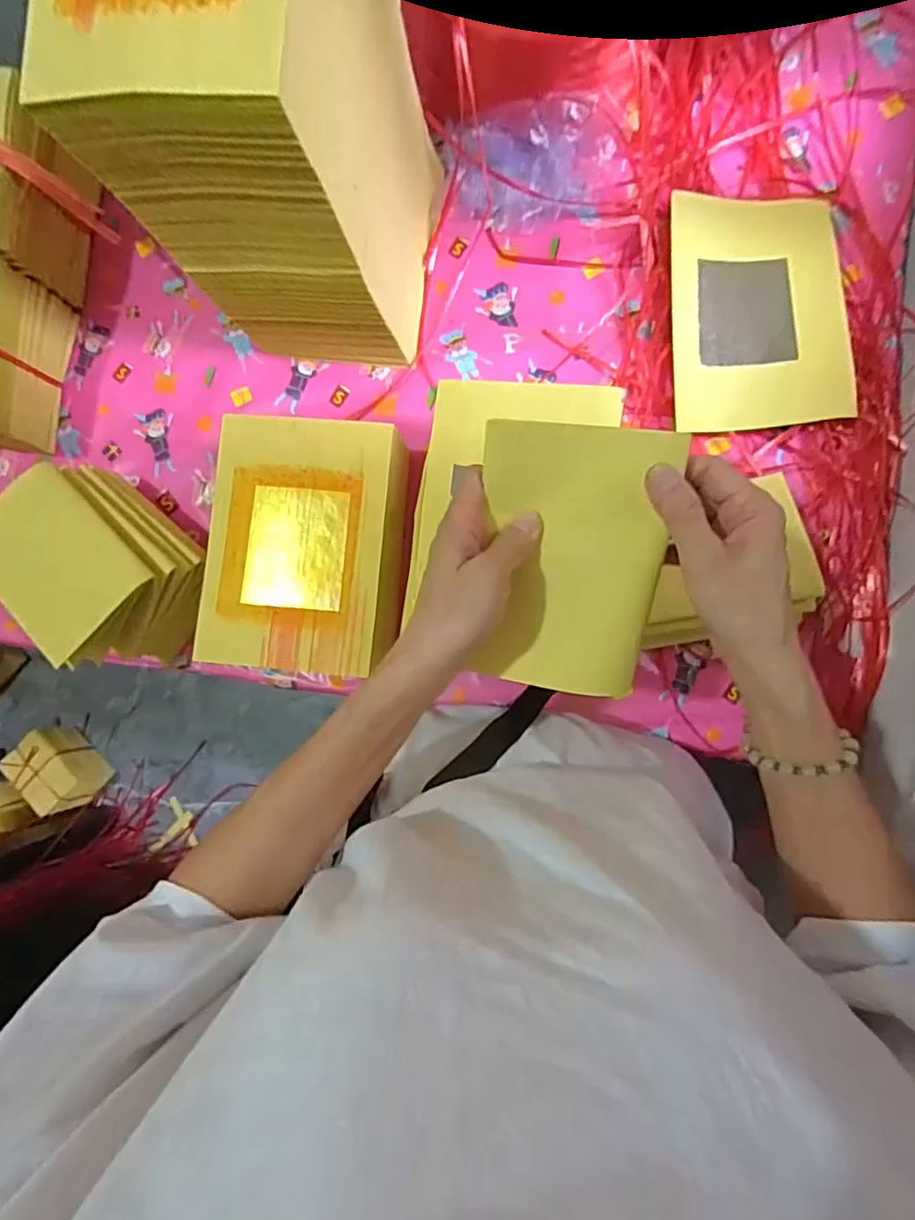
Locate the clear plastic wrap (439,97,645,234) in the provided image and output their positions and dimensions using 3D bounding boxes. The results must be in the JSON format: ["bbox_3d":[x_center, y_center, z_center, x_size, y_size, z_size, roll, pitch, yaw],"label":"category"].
[{"bbox_3d":[0.080,-0.444,0.594,0.192,0.061,0.087,-1,86,5],"label":"clear plastic wrap"}]

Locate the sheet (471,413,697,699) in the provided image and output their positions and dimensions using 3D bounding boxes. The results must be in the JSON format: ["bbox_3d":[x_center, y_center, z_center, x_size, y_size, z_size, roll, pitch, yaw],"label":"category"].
[{"bbox_3d":[0.065,-0.028,0.354,0.105,0.012,0.155,10,104,13],"label":"sheet"}]

